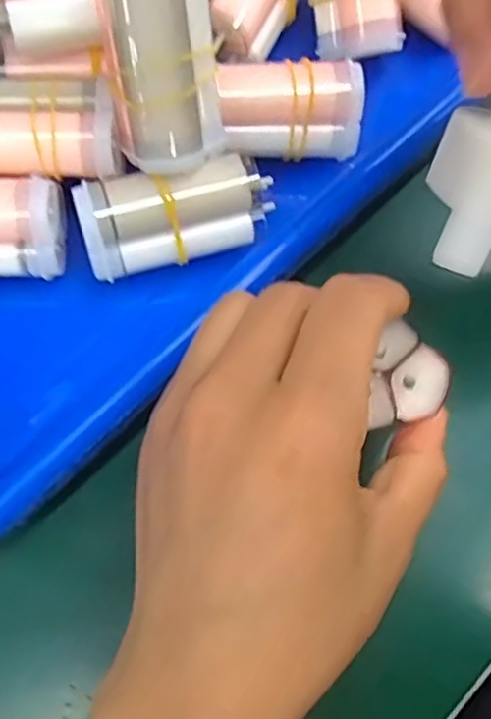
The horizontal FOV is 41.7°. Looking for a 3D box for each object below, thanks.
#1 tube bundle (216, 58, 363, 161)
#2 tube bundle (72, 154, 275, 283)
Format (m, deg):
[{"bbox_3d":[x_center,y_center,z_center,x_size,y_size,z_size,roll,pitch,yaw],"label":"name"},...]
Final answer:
[{"bbox_3d":[0.017,-0.095,0.247,0.053,0.024,0.029,1,72,-2],"label":"tube bundle"},{"bbox_3d":[-0.024,-0.053,0.229,0.067,0.022,0.027,-15,73,-7],"label":"tube bundle"}]

